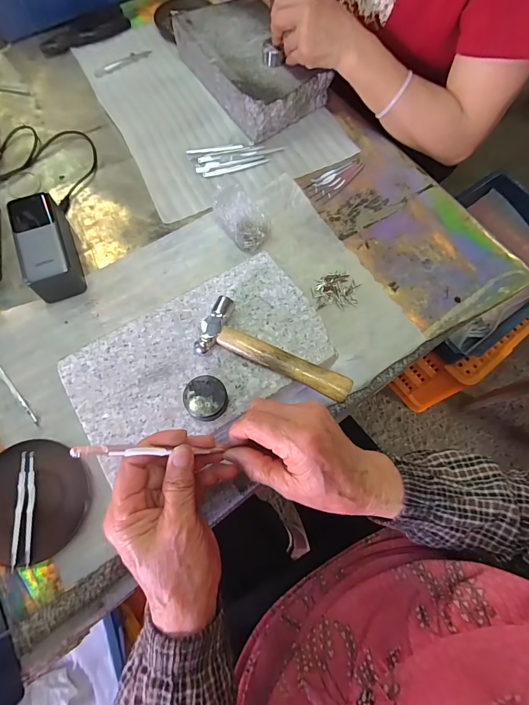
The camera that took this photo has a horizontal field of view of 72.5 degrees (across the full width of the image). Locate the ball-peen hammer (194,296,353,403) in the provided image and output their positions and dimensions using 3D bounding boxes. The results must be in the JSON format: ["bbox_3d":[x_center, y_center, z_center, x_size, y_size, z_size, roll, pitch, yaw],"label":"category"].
[{"bbox_3d":[0.013,-0.003,0.346,0.148,0.018,0.058,19,70,5],"label":"ball-peen hammer"}]

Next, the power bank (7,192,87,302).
[{"bbox_3d":[-0.271,-0.135,0.446,0.055,0.054,0.135,-21,72,-10],"label":"power bank"}]

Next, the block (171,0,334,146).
[{"bbox_3d":[-0.020,-0.462,0.571,0.149,0.053,0.252,-30,74,-12],"label":"block"}]

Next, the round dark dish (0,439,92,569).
[{"bbox_3d":[-0.232,0.147,0.360,0.112,0.019,0.110,1,70,-2],"label":"round dark dish"}]

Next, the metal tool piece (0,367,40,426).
[{"bbox_3d":[-0.278,0.042,0.399,0.006,0.004,0.100,-40,76,-15],"label":"metal tool piece"}]

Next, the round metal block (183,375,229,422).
[{"bbox_3d":[-0.052,0.042,0.324,0.038,0.022,0.037,1,70,-2],"label":"round metal block"}]

